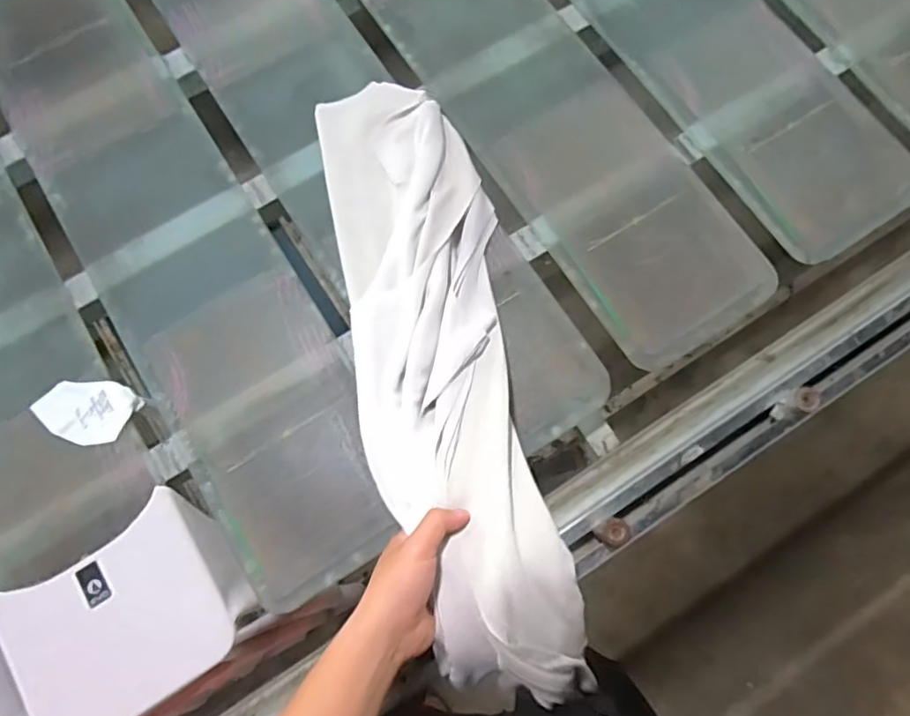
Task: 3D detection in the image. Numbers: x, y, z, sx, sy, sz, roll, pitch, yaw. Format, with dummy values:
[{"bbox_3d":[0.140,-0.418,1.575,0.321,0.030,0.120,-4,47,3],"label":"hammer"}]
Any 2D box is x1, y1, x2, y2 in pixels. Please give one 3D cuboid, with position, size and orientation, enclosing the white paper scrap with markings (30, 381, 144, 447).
[{"bbox_3d":[-0.394,0.055,0.624,0.101,0.009,0.067,13,74,4],"label":"white paper scrap with markings"}]

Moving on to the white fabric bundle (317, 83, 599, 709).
[{"bbox_3d":[-0.019,-0.009,0.607,0.171,0.083,0.650,-13,69,-3],"label":"white fabric bundle"}]

